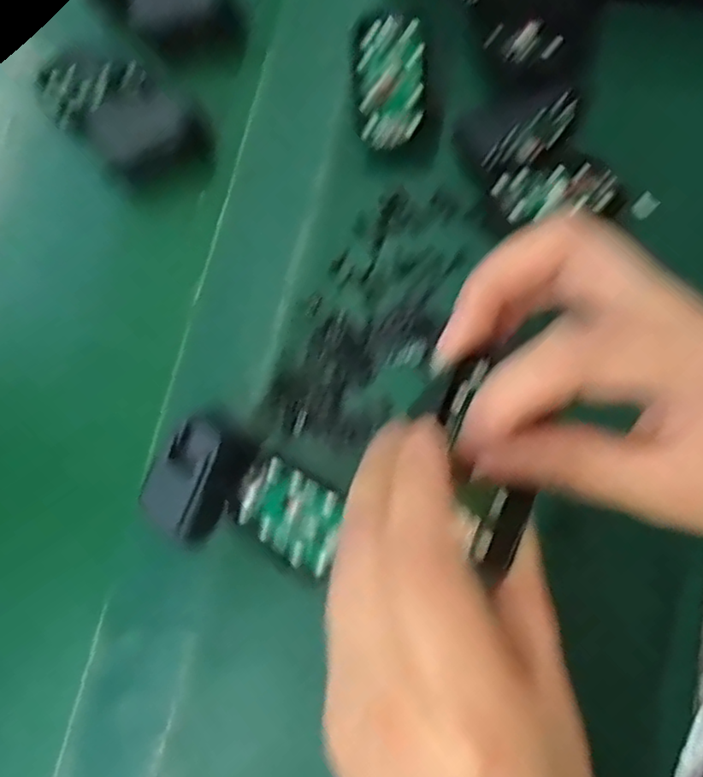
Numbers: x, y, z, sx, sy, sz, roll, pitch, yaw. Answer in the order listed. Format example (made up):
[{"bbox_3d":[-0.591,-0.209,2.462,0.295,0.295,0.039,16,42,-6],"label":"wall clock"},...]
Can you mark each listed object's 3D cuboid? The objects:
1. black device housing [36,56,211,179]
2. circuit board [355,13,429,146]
[{"bbox_3d":[-0.142,-0.168,0.393,0.100,0.031,0.054,35,82,14],"label":"black device housing"},{"bbox_3d":[0.023,-0.178,0.368,0.041,0.010,0.069,-1,101,2],"label":"circuit board"}]

